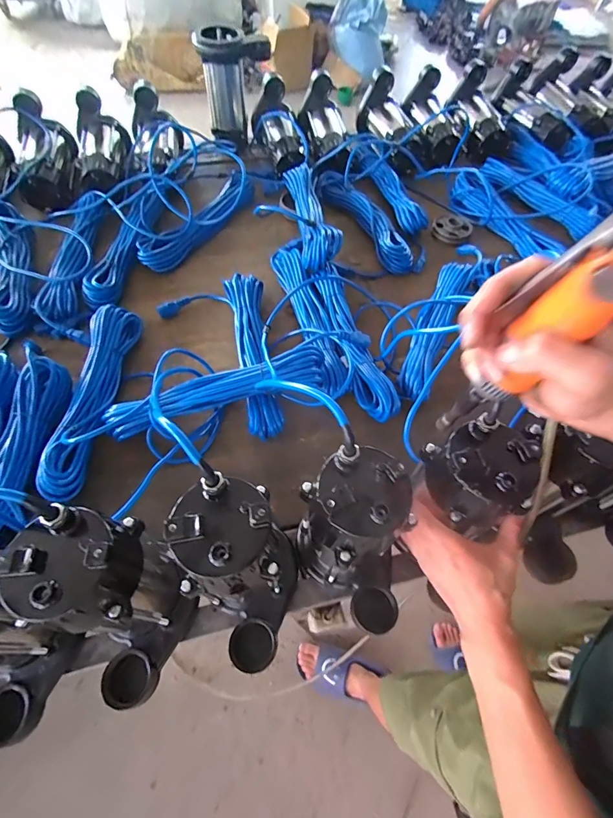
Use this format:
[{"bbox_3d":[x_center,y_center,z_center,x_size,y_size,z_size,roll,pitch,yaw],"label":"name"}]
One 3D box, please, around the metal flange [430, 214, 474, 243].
[{"bbox_3d":[0.334,-0.415,0.875,0.086,0.026,0.077,20,61,9],"label":"metal flange"}]

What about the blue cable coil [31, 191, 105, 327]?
[{"bbox_3d":[-0.462,-0.317,0.764,0.086,0.037,0.357,-1,59,-3],"label":"blue cable coil"}]

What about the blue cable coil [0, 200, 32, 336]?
[{"bbox_3d":[-0.583,-0.295,0.745,0.077,0.039,0.357,-18,62,-12],"label":"blue cable coil"}]

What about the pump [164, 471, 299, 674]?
[{"bbox_3d":[-0.061,0.175,0.383,0.101,0.218,0.150,-5,60,-5],"label":"pump"}]

